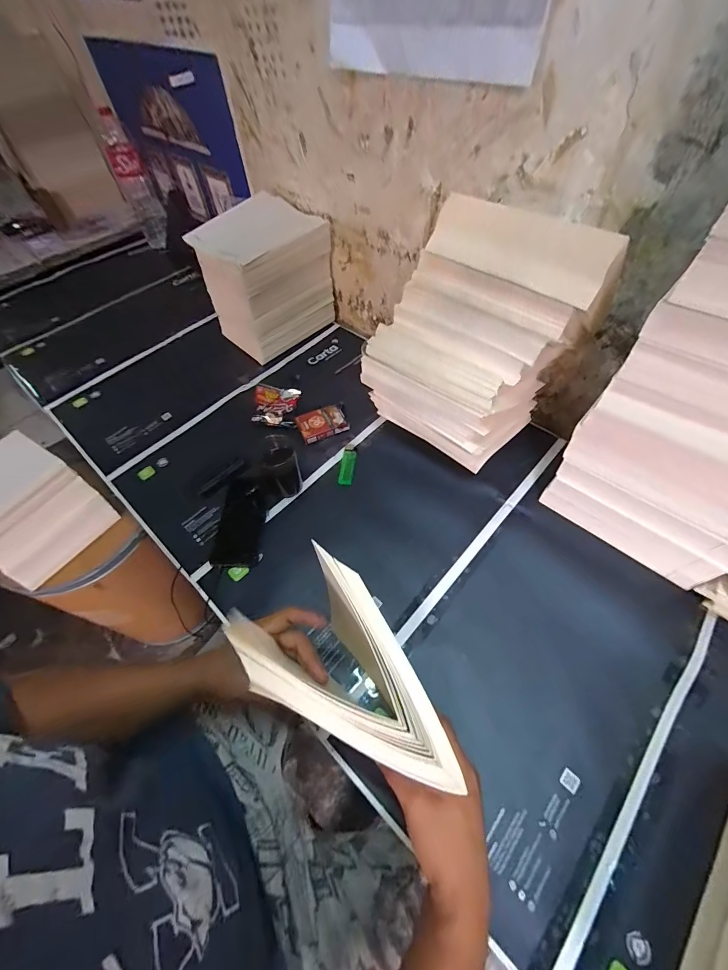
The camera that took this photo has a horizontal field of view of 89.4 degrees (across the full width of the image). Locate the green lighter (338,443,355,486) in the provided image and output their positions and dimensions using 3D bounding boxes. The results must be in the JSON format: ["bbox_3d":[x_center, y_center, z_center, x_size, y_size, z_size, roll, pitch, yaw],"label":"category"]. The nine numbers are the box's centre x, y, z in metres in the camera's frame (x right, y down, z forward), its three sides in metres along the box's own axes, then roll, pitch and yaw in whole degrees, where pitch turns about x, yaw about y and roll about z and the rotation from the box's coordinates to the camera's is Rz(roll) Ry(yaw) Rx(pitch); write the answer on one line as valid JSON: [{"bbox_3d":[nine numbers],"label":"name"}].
[{"bbox_3d":[-0.029,-0.038,0.649,0.025,0.010,0.085,3,57,6],"label":"green lighter"}]

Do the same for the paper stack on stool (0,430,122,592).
[{"bbox_3d":[-0.726,0.055,0.791,0.182,0.192,0.229,26,62,20],"label":"paper stack on stool"}]

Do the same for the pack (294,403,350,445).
[{"bbox_3d":[-0.078,-0.119,0.700,0.095,0.024,0.064,-26,59,-13],"label":"pack"}]

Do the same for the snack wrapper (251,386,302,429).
[{"bbox_3d":[-0.176,-0.160,0.729,0.083,0.027,0.090,1,56,4],"label":"snack wrapper"}]

